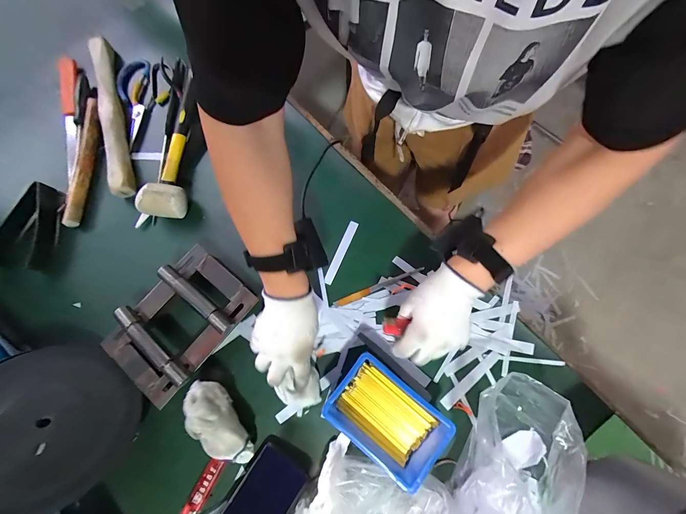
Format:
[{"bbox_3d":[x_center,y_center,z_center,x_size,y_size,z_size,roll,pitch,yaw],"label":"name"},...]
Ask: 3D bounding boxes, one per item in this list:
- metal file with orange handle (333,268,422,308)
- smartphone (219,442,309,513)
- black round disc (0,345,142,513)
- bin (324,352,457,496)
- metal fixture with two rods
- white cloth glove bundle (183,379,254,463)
[{"bbox_3d":[0.054,0.046,0.454,0.149,0.004,0.010,-22,77,-4],"label":"metal file with orange handle"},{"bbox_3d":[-0.117,0.333,0.377,0.074,0.012,0.154,32,68,10],"label":"smartphone"},{"bbox_3d":[-0.368,0.203,0.353,0.193,0.022,0.175,47,44,2],"label":"black round disc"},{"bbox_3d":[0.054,0.211,0.391,0.148,0.050,0.104,37,80,10],"label":"bin"},{"bbox_3d":[-0.235,0.093,0.425,0.139,0.044,0.196,38,80,10],"label":"metal fixture with two rods"},{"bbox_3d":[-0.167,0.220,0.386,0.051,0.054,0.116,-34,78,-6],"label":"white cloth glove bundle"}]

